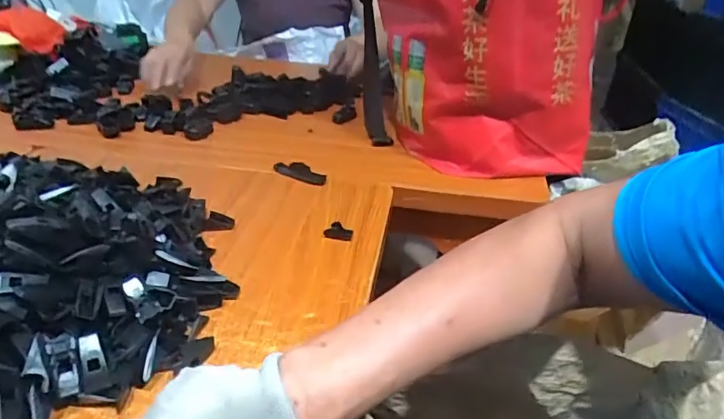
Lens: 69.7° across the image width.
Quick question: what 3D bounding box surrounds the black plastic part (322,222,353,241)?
[{"bbox_3d":[-0.026,0.025,0.567,0.031,0.019,0.014,-1,32,-6],"label":"black plastic part"}]

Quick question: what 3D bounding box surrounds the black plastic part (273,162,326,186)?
[{"bbox_3d":[-0.082,-0.048,0.674,0.072,0.017,0.025,18,35,23],"label":"black plastic part"}]

